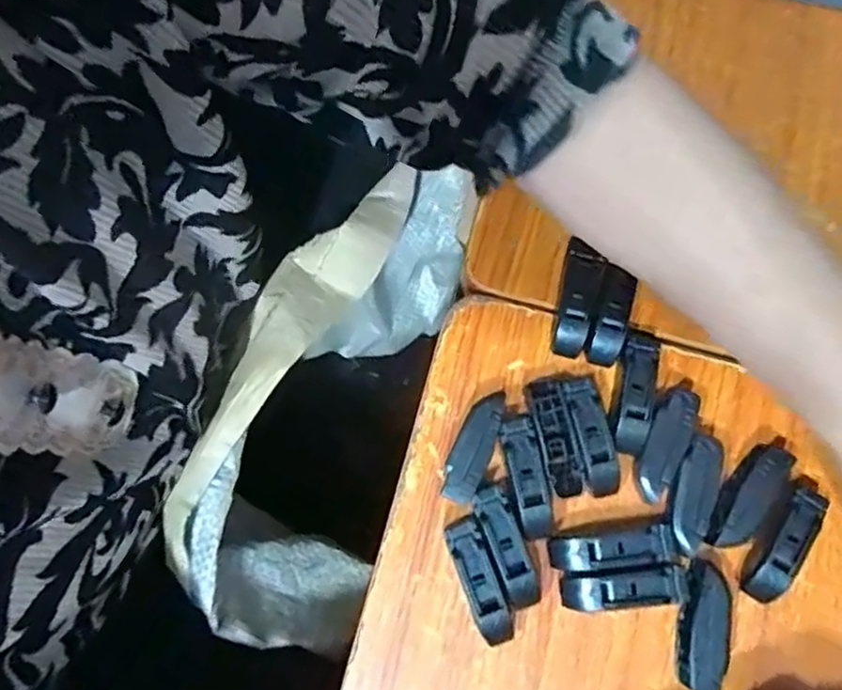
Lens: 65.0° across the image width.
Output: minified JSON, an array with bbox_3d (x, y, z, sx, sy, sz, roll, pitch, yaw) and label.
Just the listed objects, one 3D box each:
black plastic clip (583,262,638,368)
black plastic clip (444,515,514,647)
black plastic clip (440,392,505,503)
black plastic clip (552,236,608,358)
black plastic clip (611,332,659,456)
[{"bbox_3d":[0.094,-0.013,0.327,0.018,0.010,0.047,18,78,3],"label":"black plastic clip"},{"bbox_3d":[0.026,0.107,0.301,0.017,0.016,0.056,-20,78,-5],"label":"black plastic clip"},{"bbox_3d":[0.025,0.048,0.313,0.018,0.018,0.053,26,78,5],"label":"black plastic clip"},{"bbox_3d":[0.079,-0.022,0.330,0.019,0.012,0.057,11,77,2],"label":"black plastic clip"},{"bbox_3d":[0.103,0.023,0.319,0.018,0.016,0.059,12,77,2],"label":"black plastic clip"}]

